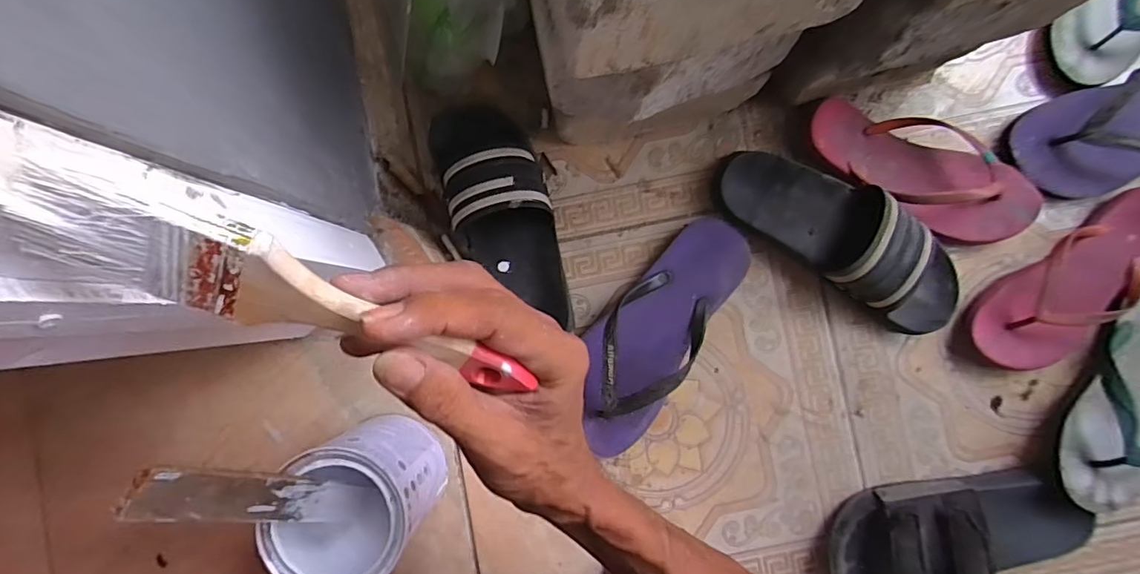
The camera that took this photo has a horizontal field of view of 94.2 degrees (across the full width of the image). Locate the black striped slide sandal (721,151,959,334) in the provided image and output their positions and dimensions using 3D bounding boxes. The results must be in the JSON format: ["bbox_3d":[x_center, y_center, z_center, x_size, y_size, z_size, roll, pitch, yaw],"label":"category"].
[{"bbox_3d":[0.274,-0.054,0.526,0.267,0.065,0.099,35,89,2],"label":"black striped slide sandal"}]

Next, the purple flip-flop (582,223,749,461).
[{"bbox_3d":[0.084,0.046,0.532,0.095,0.053,0.267,33,89,2],"label":"purple flip-flop"}]

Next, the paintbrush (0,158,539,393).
[{"bbox_3d":[-0.096,0.007,0.194,0.171,0.009,0.043,24,131,-21],"label":"paintbrush"}]

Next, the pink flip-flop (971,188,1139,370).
[{"bbox_3d":[0.534,-0.006,0.549,0.232,0.057,0.095,-35,88,0],"label":"pink flip-flop"}]

